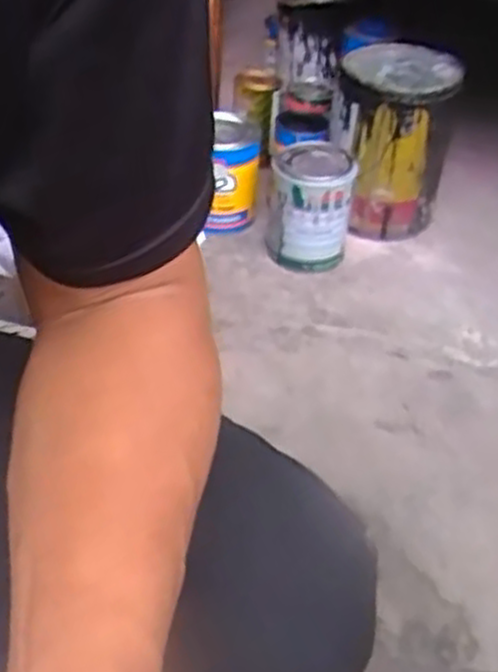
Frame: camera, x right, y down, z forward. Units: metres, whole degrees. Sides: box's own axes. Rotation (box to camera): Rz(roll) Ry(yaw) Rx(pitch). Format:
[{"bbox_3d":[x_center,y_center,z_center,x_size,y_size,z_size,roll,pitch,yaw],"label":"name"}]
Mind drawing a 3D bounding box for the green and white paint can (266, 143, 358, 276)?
[{"bbox_3d":[0.079,-0.161,1.026,0.103,0.149,0.099,2,40,-2],"label":"green and white paint can"}]

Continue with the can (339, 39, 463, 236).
[{"bbox_3d":[0.192,-0.262,1.098,0.154,0.227,0.153,6,40,3],"label":"can"}]

